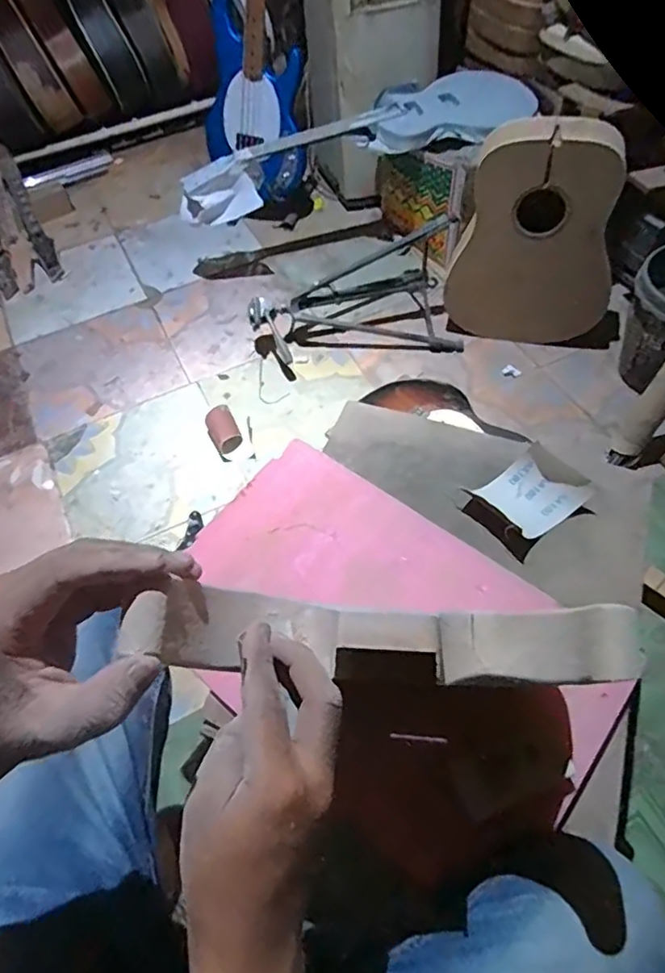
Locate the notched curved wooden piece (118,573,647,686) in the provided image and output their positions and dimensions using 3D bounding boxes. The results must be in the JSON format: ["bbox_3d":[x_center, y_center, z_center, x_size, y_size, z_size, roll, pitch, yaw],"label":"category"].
[{"bbox_3d":[0.020,0.075,0.304,0.239,0.098,0.048,8,60,-12],"label":"notched curved wooden piece"}]

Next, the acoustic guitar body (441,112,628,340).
[{"bbox_3d":[0.460,-0.542,1.293,0.364,0.485,0.091,23,61,18],"label":"acoustic guitar body"}]

